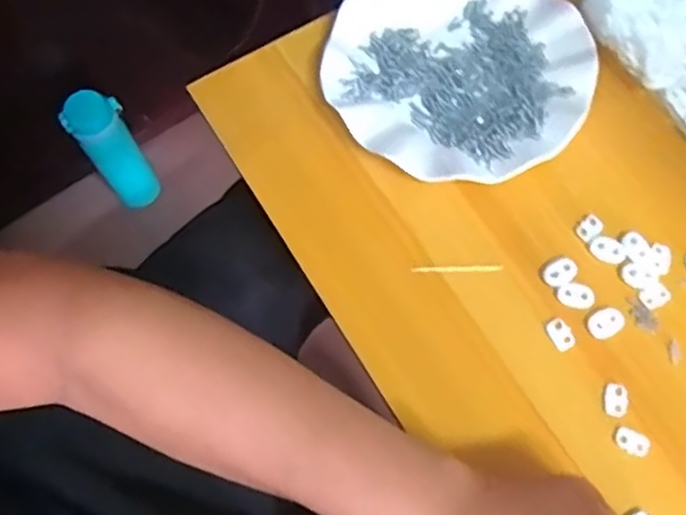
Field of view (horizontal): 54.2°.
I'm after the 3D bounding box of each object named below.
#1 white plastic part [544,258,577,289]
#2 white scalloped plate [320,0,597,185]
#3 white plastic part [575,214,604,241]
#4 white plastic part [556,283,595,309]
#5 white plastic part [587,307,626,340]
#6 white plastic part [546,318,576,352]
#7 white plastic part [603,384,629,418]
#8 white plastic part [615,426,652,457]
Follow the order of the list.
[{"bbox_3d":[0.142,0.010,0.436,0.023,0.004,0.016,-39,74,-12],"label":"white plastic part"},{"bbox_3d":[0.082,-0.135,0.478,0.179,0.017,0.178,0,70,1],"label":"white scalloped plate"},{"bbox_3d":[0.165,-0.020,0.447,0.020,0.004,0.014,-40,74,-13],"label":"white plastic part"},{"bbox_3d":[0.150,0.024,0.430,0.024,0.004,0.016,11,70,5],"label":"white plastic part"},{"bbox_3d":[0.167,0.041,0.423,0.024,0.004,0.017,-29,72,-10],"label":"white plastic part"},{"bbox_3d":[0.138,0.048,0.423,0.014,0.004,0.020,-24,71,-8],"label":"white plastic part"},{"bbox_3d":[0.166,0.087,0.408,0.014,0.004,0.020,6,70,3],"label":"white plastic part"},{"bbox_3d":[0.172,0.109,0.398,0.020,0.004,0.013,27,72,10],"label":"white plastic part"}]

